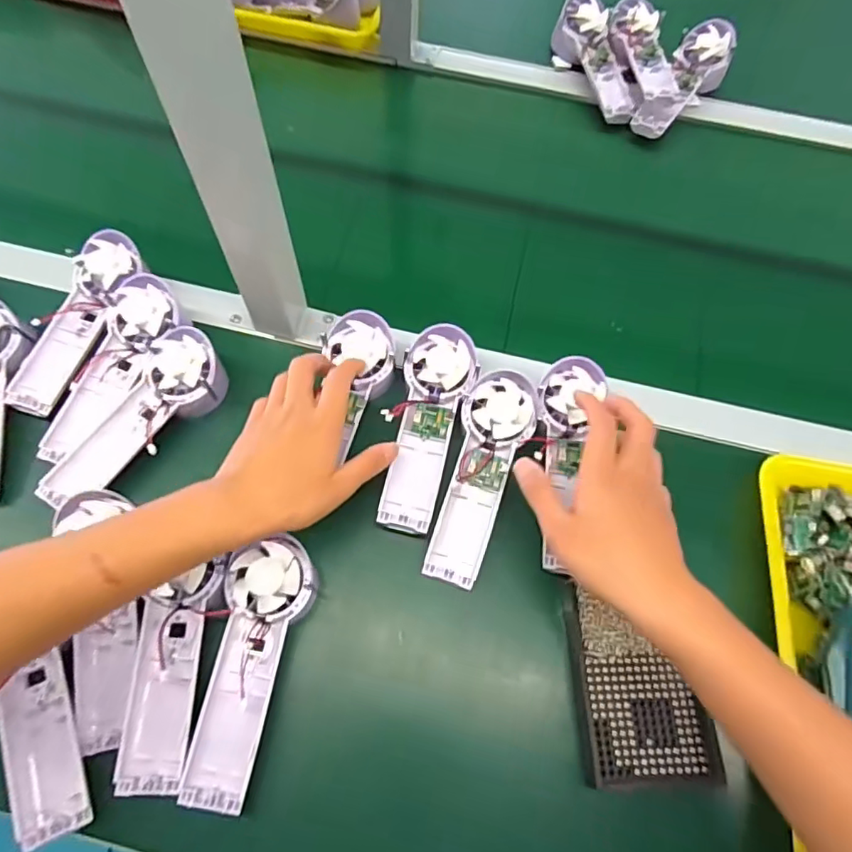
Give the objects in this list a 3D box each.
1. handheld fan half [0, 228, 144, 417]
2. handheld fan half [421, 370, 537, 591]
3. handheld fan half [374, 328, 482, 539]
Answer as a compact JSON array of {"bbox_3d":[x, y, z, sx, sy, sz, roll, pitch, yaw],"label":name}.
[{"bbox_3d":[-0.311,-0.094,0.502,0.060,0.036,0.179,21,80,7],"label":"handheld fan half"},{"bbox_3d":[0.045,0.040,0.458,0.056,0.018,0.178,18,78,5],"label":"handheld fan half"},{"bbox_3d":[0.002,0.000,0.469,0.058,0.032,0.176,12,66,3],"label":"handheld fan half"}]

